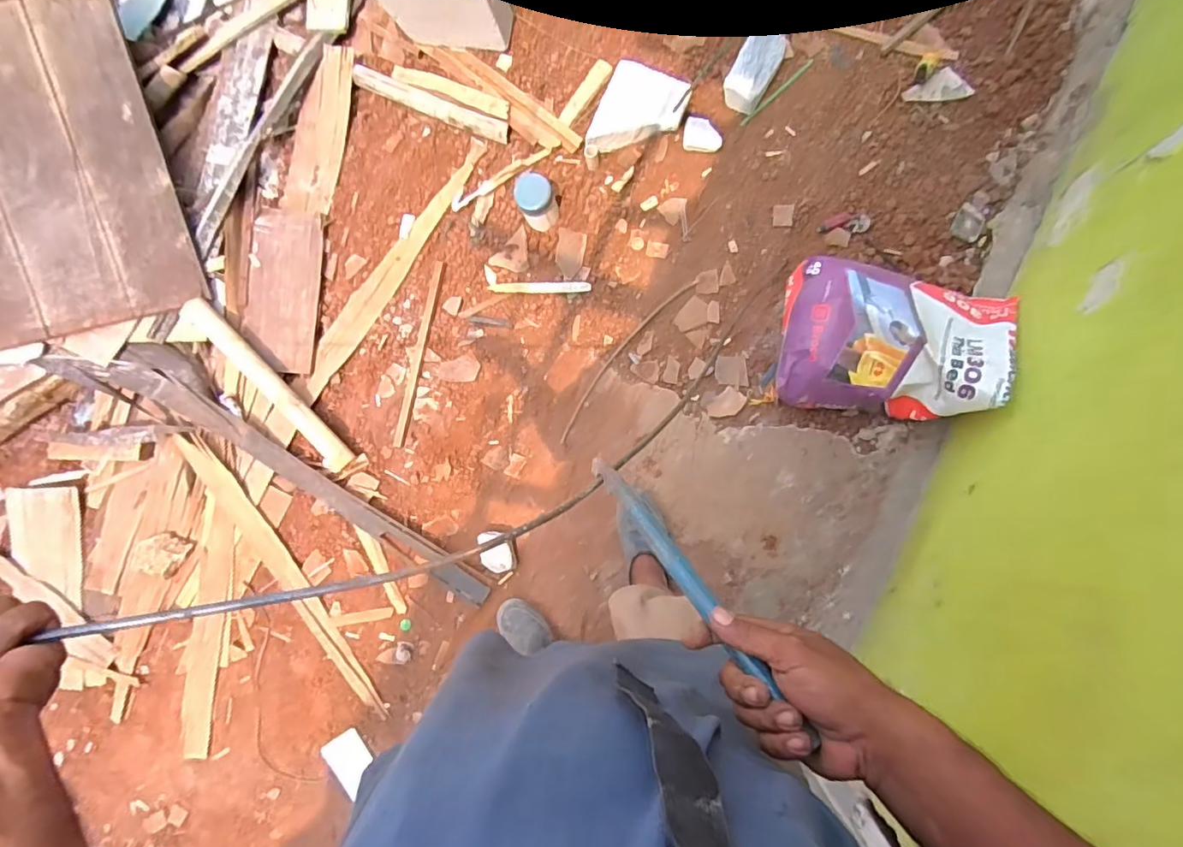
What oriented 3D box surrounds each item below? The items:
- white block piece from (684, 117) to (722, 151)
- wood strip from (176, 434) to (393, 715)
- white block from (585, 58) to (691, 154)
[{"bbox_3d":[0.283,-0.731,1.380,0.093,0.018,0.080,7,87,5],"label":"white block piece"},{"bbox_3d":[-0.764,0.359,1.328,0.061,0.029,0.835,-39,84,1],"label":"wood strip"},{"bbox_3d":[0.118,-0.767,1.359,0.201,0.055,0.223,22,88,6],"label":"white block"}]

